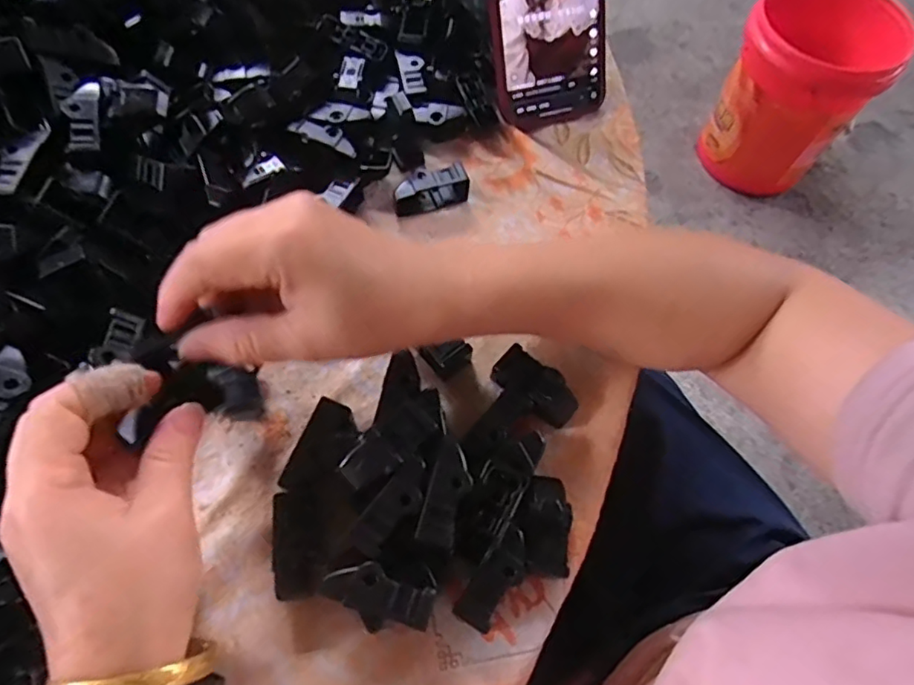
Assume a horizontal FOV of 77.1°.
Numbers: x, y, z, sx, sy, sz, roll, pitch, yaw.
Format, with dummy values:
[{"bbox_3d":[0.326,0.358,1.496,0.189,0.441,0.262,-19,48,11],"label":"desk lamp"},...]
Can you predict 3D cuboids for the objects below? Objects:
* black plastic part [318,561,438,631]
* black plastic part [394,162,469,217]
[{"bbox_3d":[-0.034,0.108,0.244,0.047,0.007,0.022,21,69,6],"label":"black plastic part"},{"bbox_3d":[-0.017,-0.097,0.364,0.047,0.024,0.015,-15,69,-8],"label":"black plastic part"}]

